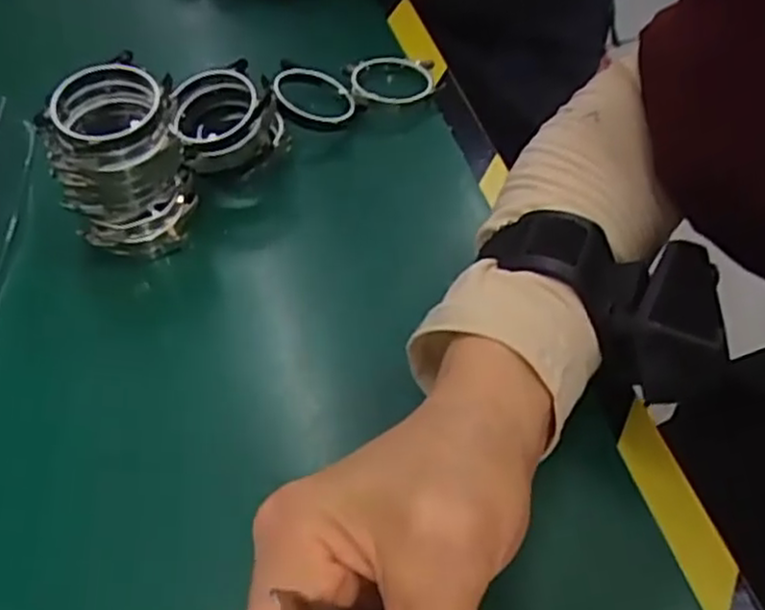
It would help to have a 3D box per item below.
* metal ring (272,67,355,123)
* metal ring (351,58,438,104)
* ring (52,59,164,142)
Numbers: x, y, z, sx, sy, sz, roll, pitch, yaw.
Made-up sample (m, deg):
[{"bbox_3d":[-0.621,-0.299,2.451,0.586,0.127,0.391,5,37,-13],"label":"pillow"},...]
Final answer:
[{"bbox_3d":[-0.037,-0.115,0.404,0.045,0.008,0.041,12,49,-14],"label":"metal ring"},{"bbox_3d":[0.007,-0.128,0.417,0.048,0.007,0.046,1,49,-1],"label":"metal ring"},{"bbox_3d":[-0.116,-0.086,0.313,0.043,0.009,0.045,-4,55,-1],"label":"ring"}]

